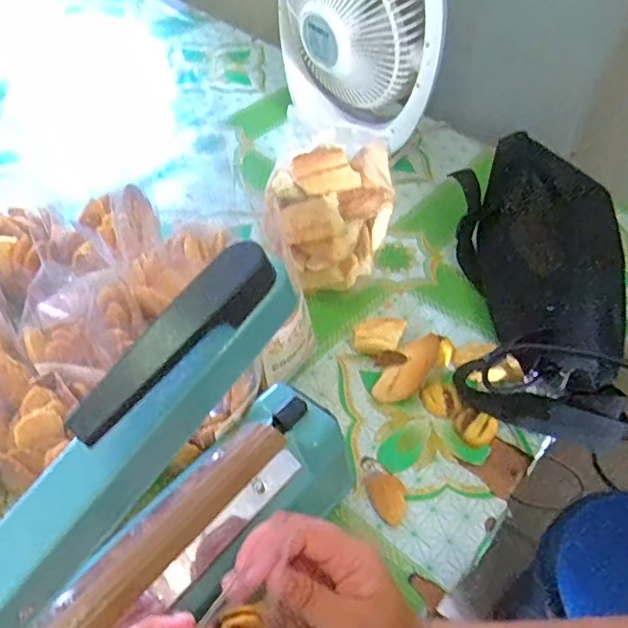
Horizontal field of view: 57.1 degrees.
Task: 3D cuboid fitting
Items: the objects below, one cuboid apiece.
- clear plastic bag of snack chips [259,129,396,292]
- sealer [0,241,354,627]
[{"bbox_3d":[0.012,-0.087,0.544,0.116,0.163,0.068,-1,50,-7],"label":"clear plastic bag of snack chips"},{"bbox_3d":[-0.117,0.134,0.265,0.088,0.202,0.383,35,55,22],"label":"sealer"}]

